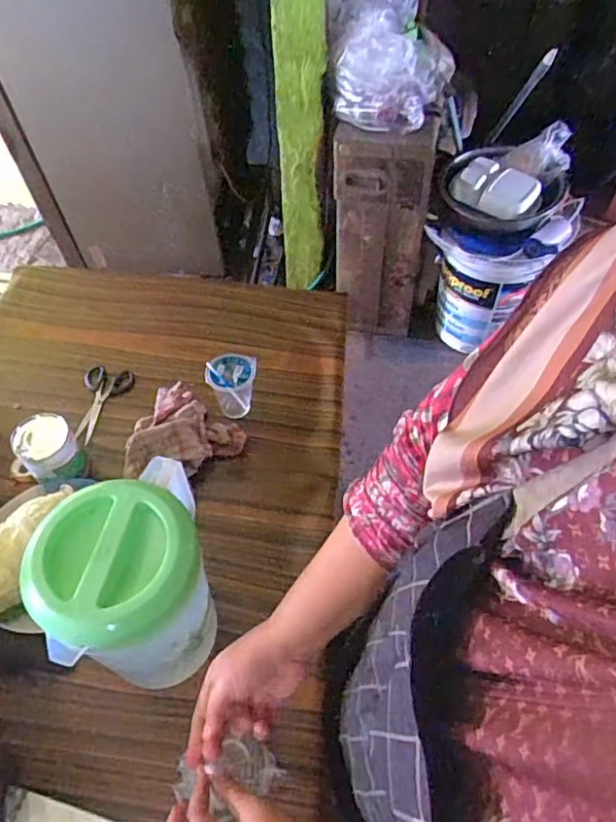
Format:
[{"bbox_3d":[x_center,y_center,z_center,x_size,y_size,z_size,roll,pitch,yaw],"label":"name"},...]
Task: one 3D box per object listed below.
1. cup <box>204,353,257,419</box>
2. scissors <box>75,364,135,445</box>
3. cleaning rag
[{"bbox_3d":[-0.115,-0.035,0.900,0.075,0.097,0.063,-1,56,1],"label":"cup"},{"bbox_3d":[-0.335,-0.013,0.930,0.074,0.014,0.144,4,56,5],"label":"scissors"},{"bbox_3d":[-0.187,0.020,0.882,0.174,0.066,0.185,-8,56,-4],"label":"cleaning rag"}]

